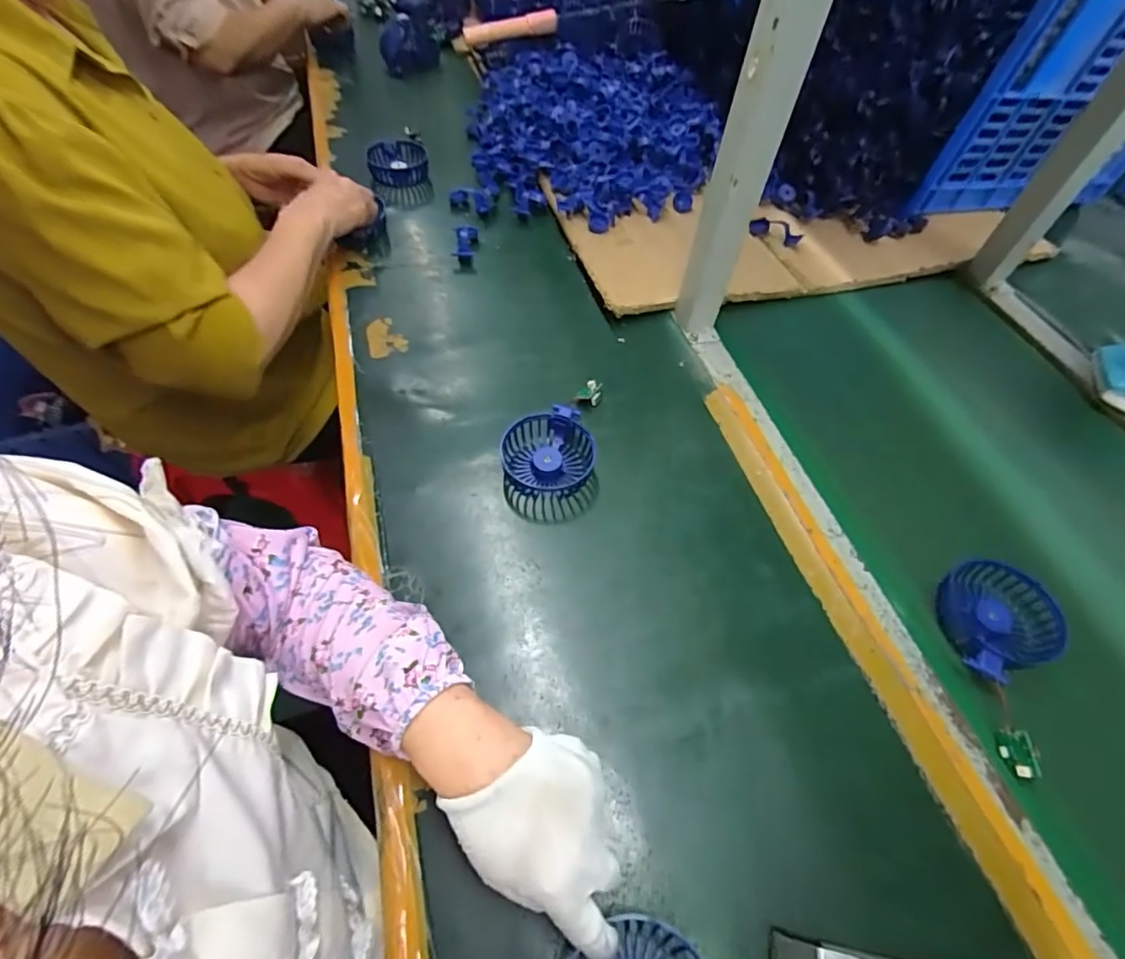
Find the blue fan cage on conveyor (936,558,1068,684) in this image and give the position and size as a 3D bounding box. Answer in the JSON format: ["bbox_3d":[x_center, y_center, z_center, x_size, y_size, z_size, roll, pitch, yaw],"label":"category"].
[{"bbox_3d":[0.364,0.123,0.459,0.082,0.043,0.100,8,56,3],"label":"blue fan cage on conveyor"}]

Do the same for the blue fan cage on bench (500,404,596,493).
[{"bbox_3d":[-0.014,-0.025,0.536,0.086,0.037,0.077,-20,59,-15],"label":"blue fan cage on bench"}]

